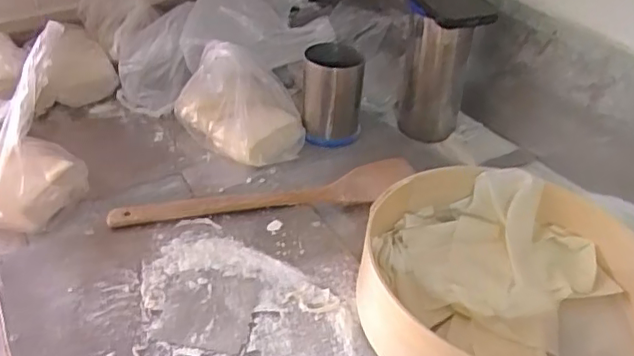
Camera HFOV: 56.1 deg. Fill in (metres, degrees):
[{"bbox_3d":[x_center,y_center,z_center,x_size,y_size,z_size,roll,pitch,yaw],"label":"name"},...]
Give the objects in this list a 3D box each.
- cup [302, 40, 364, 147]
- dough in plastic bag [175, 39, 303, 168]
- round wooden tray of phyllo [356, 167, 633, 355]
[{"bbox_3d":[0.023,-0.117,0.824,0.083,0.119,0.083,4,39,3],"label":"cup"},{"bbox_3d":[-0.109,-0.096,0.799,0.181,0.138,0.103,1,39,-1],"label":"dough in plastic bag"},{"bbox_3d":[0.199,0.096,0.581,0.293,0.062,0.290,2,40,-2],"label":"round wooden tray of phyllo"}]

